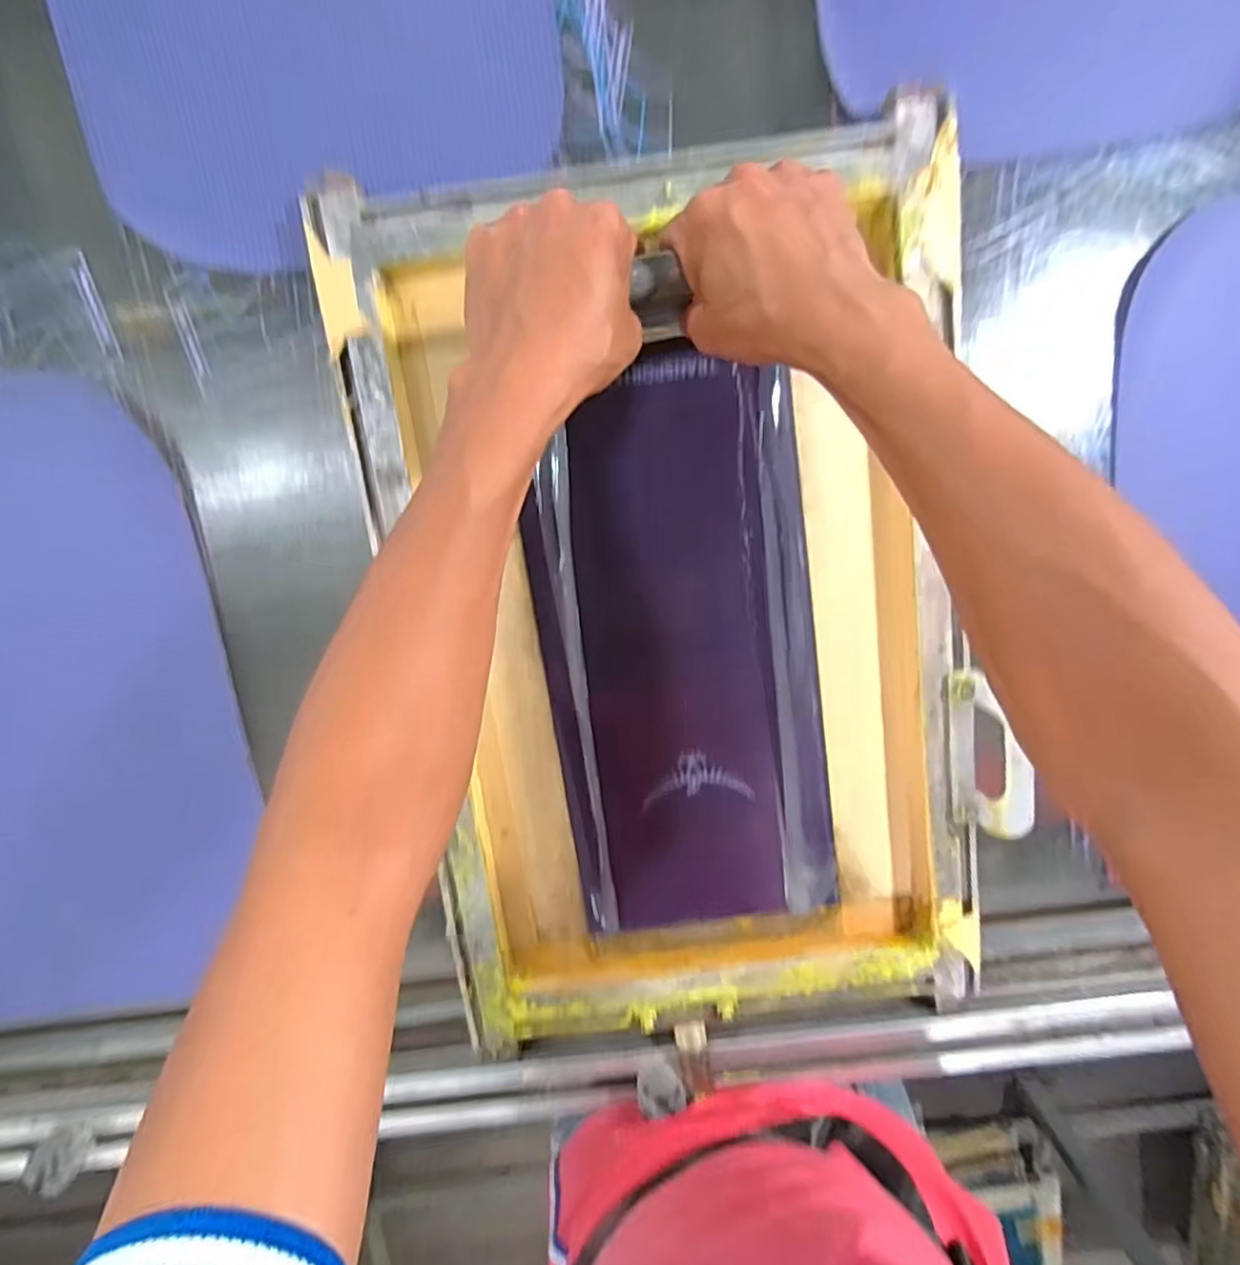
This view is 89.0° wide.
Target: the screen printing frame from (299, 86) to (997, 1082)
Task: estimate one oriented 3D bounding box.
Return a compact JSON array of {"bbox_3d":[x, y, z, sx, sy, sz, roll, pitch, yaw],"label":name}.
[{"bbox_3d":[0.045,0.003,0.477,0.416,0.044,0.642,-7,100,0],"label":"screen printing frame"}]

